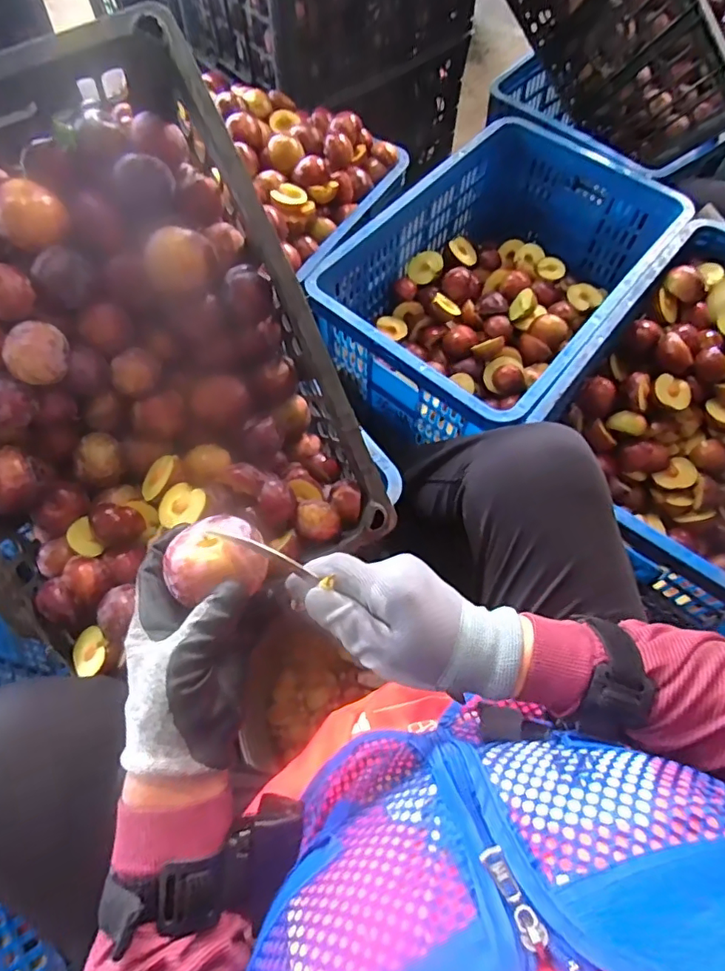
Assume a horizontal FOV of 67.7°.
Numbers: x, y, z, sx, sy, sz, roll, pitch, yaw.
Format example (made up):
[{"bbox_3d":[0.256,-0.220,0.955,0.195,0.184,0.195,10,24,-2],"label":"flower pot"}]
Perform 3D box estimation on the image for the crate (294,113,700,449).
[{"bbox_3d":[0.214,-0.327,0.898,0.374,0.225,0.549,38,72,13],"label":"crate"}]

